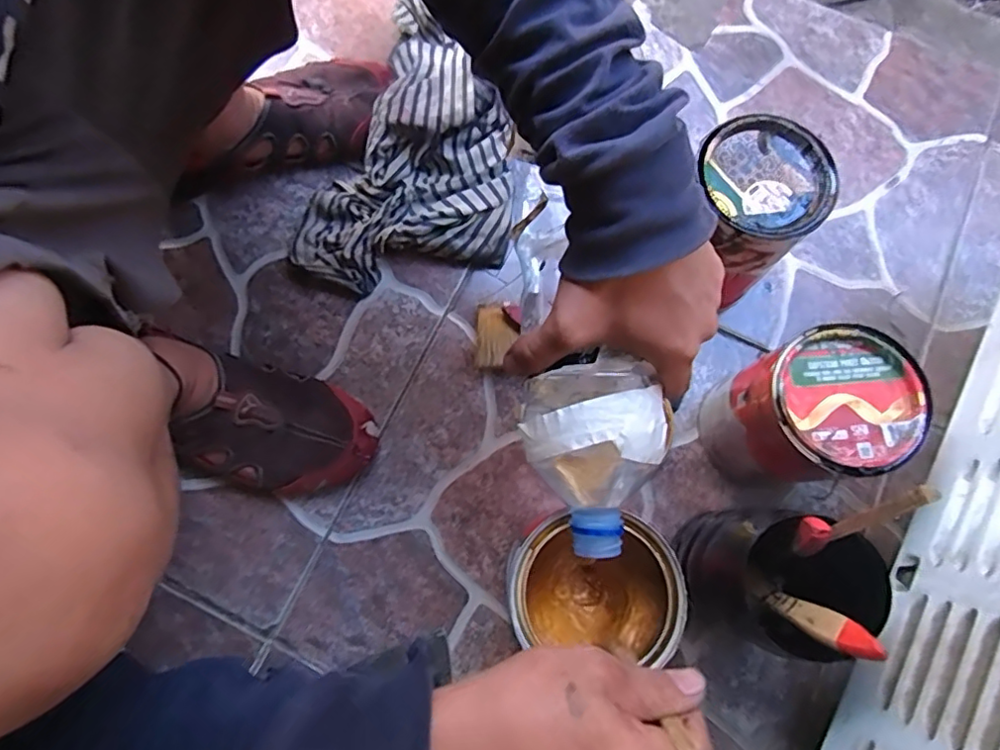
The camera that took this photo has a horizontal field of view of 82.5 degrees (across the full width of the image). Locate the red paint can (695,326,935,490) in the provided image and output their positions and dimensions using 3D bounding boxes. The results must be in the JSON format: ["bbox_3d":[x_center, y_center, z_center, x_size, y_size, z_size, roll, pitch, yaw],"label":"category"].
[{"bbox_3d":[0.220,0.031,0.425,0.095,0.135,0.090,0,77,1],"label":"red paint can"}]

